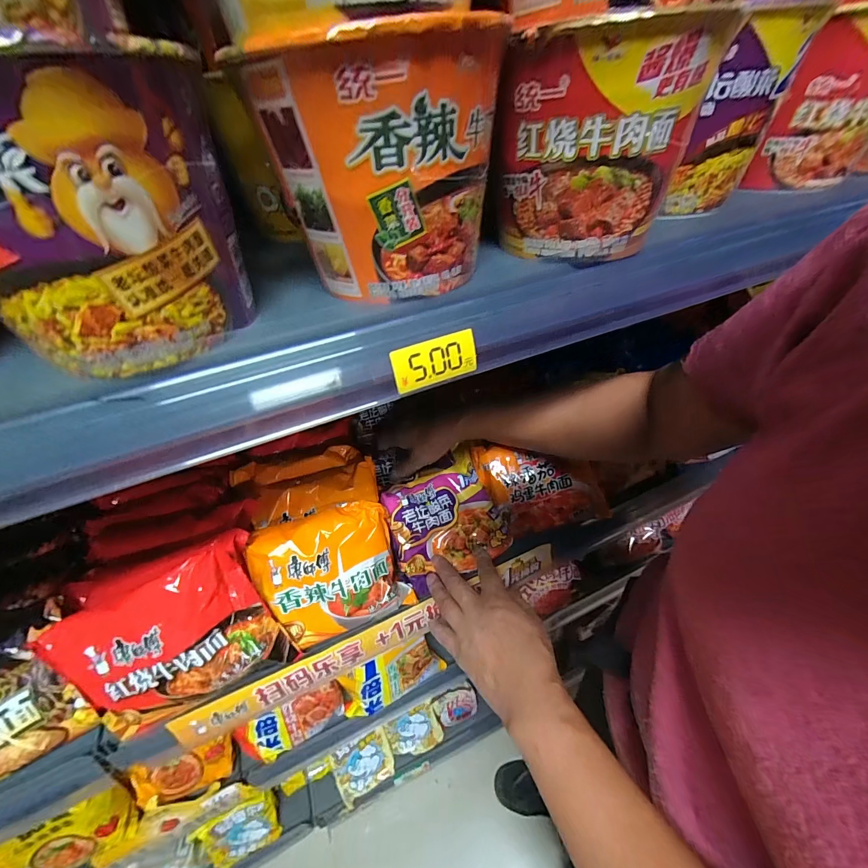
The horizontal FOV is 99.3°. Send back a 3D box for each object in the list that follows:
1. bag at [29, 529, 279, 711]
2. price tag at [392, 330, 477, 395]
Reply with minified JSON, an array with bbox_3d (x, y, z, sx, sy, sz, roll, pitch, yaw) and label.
[{"bbox_3d":[-0.233,0.186,0.337,0.165,0.123,0.034,-28,9,-13],"label":"bag"},{"bbox_3d":[0.001,-0.041,0.209,0.050,0.024,0.004,-19,31,-15],"label":"price tag"}]

